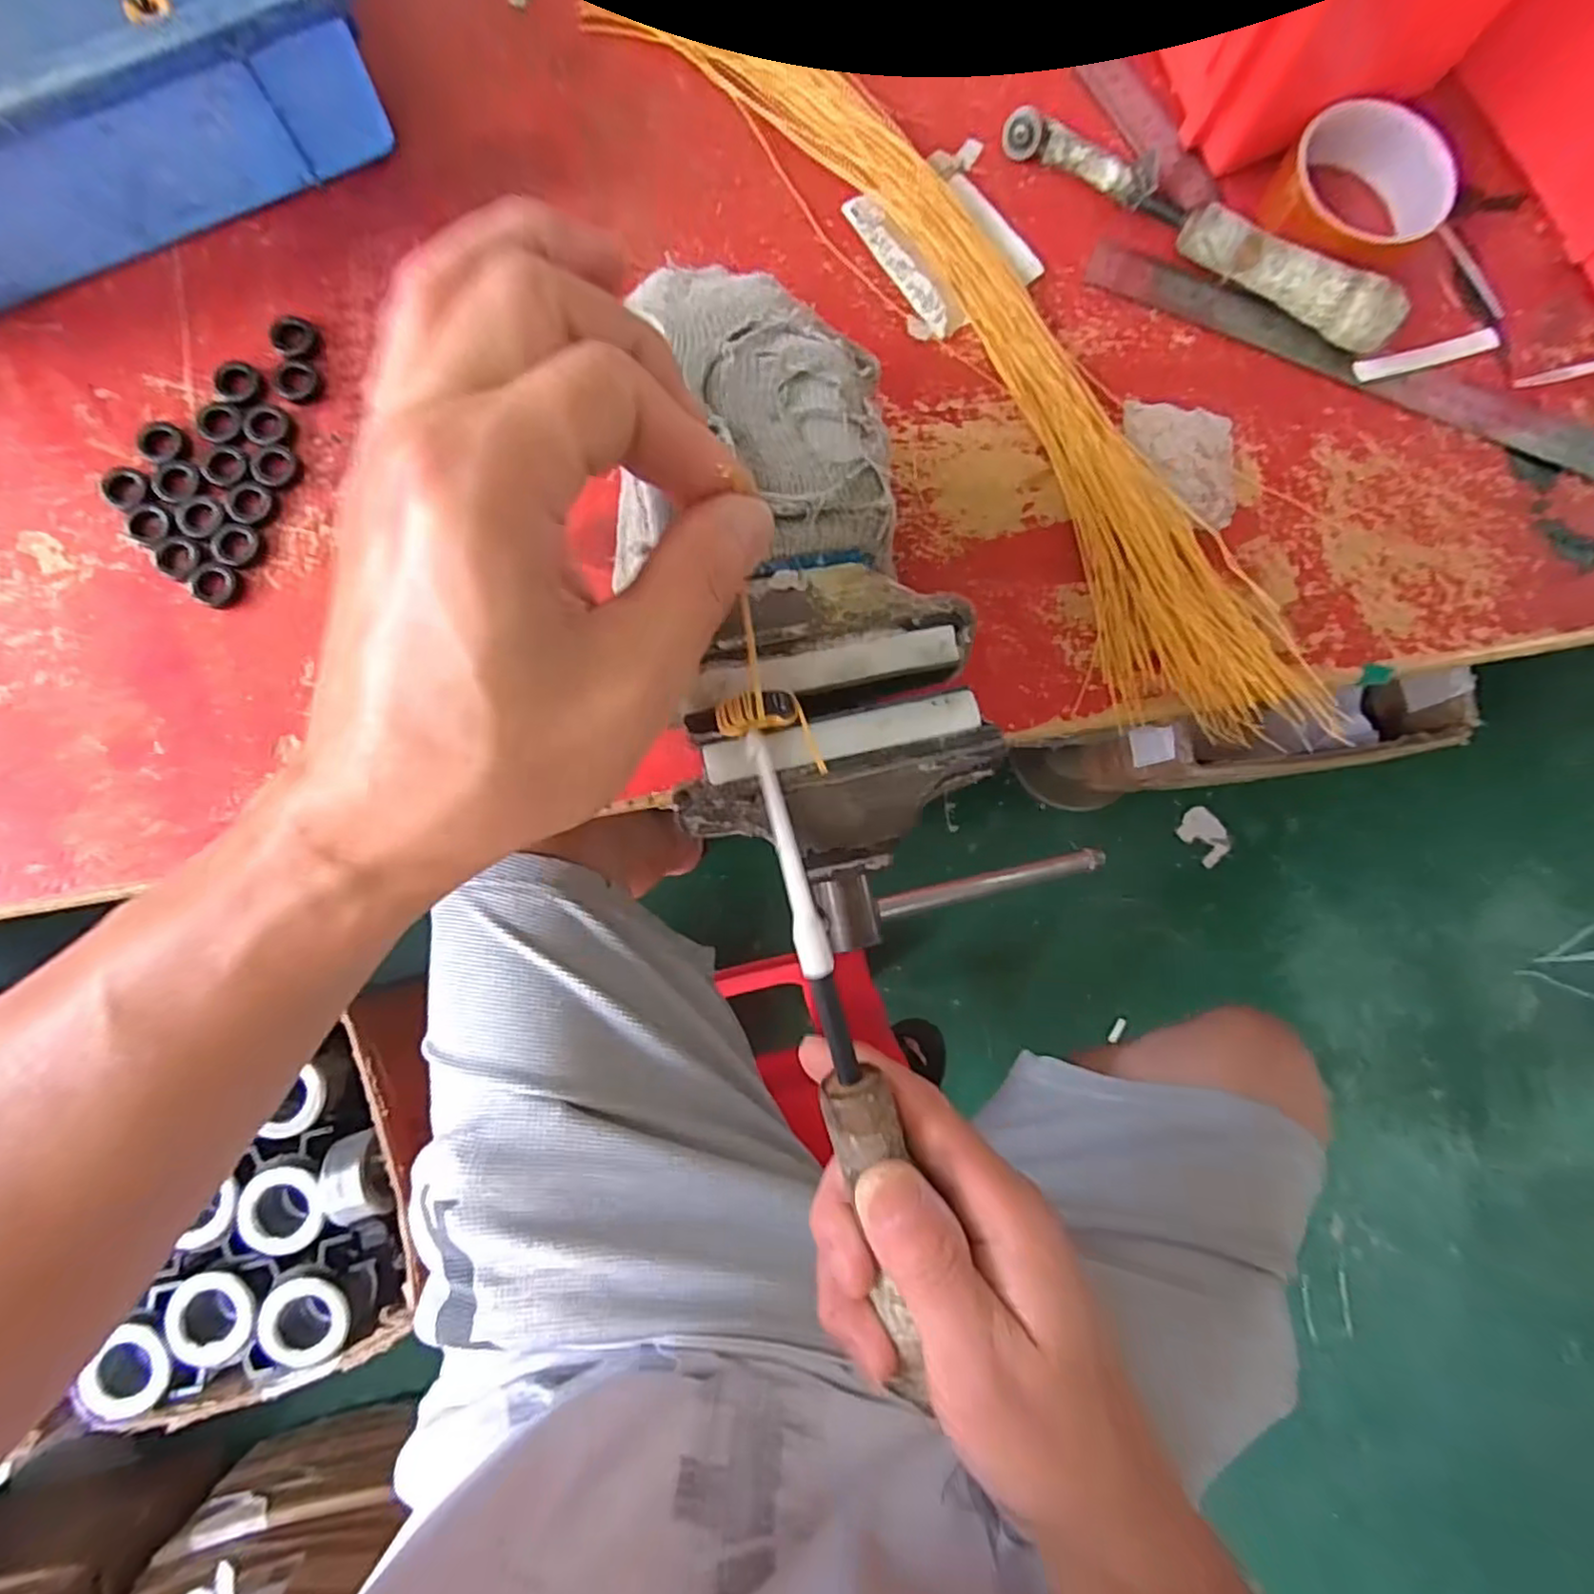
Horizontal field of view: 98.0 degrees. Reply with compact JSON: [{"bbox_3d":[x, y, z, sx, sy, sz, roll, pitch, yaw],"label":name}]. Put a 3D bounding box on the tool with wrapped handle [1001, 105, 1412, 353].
[{"bbox_3d":[0.210,-0.300,0.360,0.220,0.034,0.022,35,83,0],"label":"tool with wrapped handle"}]

